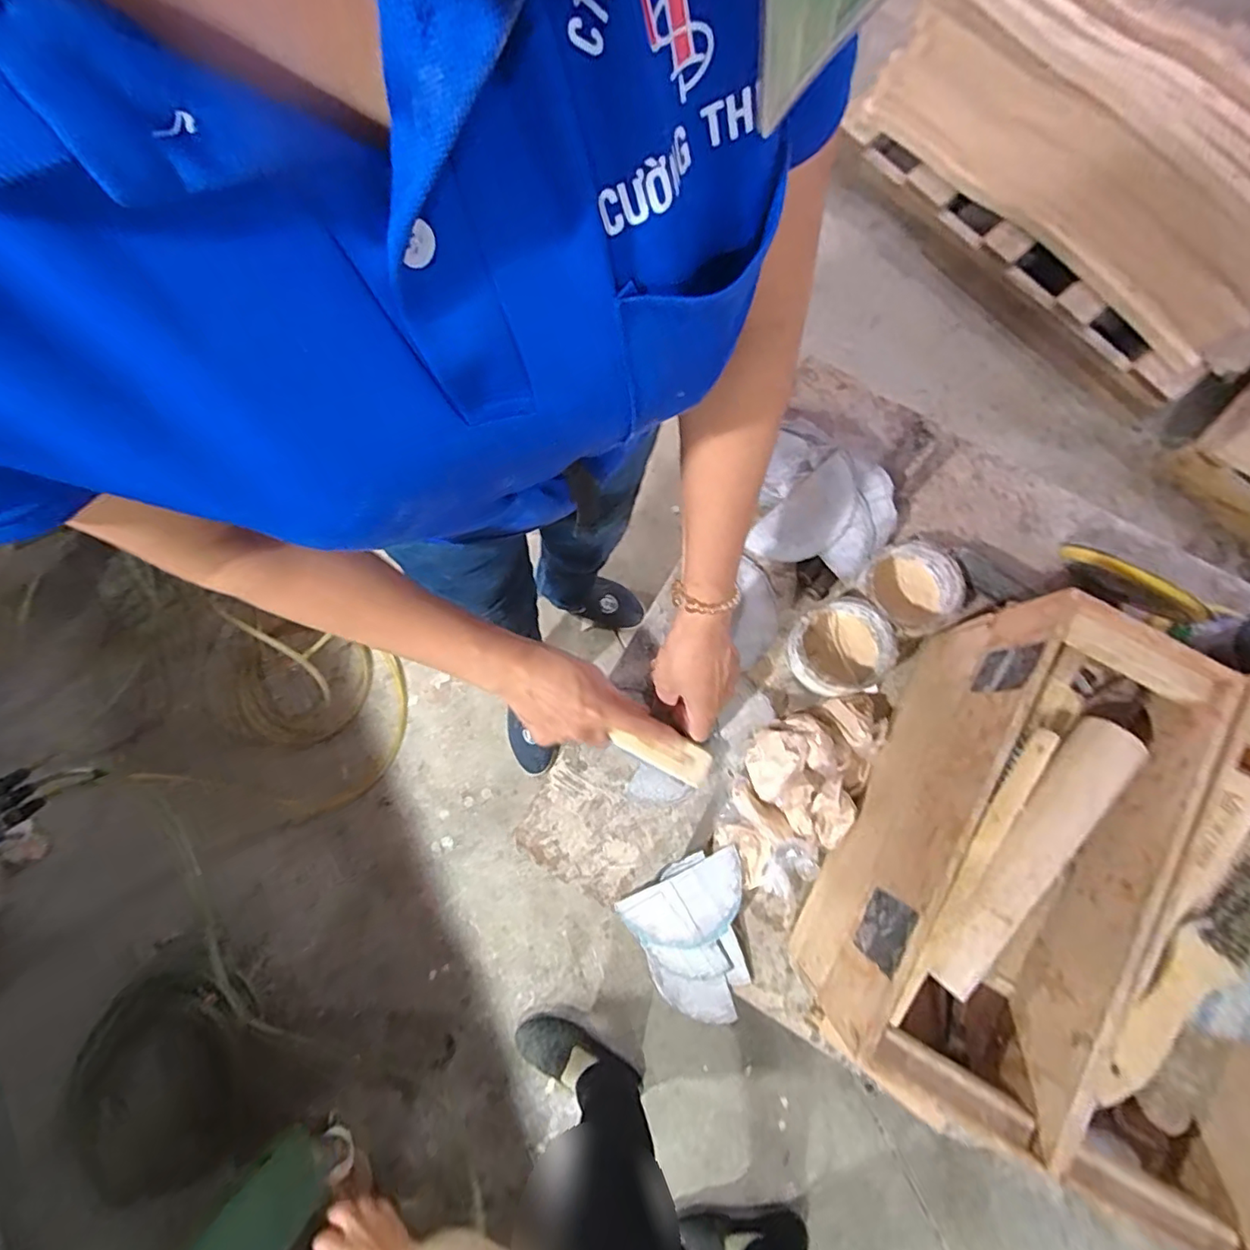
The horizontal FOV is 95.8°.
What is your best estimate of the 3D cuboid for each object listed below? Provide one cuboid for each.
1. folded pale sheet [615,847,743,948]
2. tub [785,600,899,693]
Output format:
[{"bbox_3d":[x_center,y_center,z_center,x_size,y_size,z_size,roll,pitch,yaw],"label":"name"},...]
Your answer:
[{"bbox_3d":[0.054,0.240,0.478,0.107,0.024,0.059,-28,80,-4],"label":"folded pale sheet"},{"bbox_3d":[0.192,0.021,0.507,0.081,0.043,0.079,0,79,1],"label":"tub"}]

